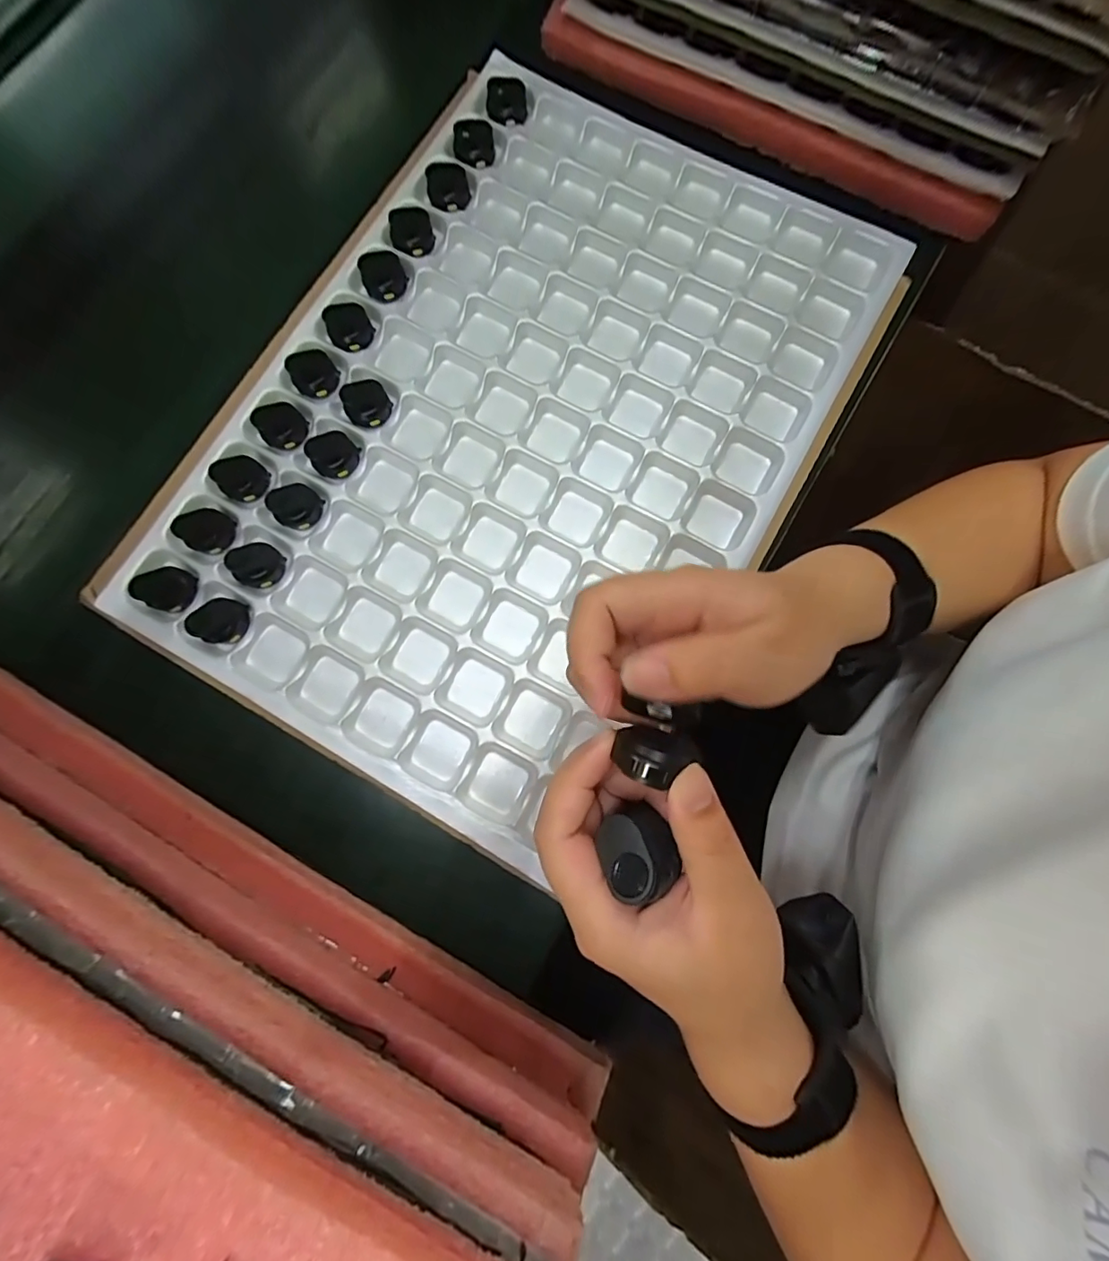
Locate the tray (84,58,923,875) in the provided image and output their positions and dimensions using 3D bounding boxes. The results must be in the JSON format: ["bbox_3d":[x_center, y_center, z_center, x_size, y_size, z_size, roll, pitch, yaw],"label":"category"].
[{"bbox_3d":[-0.022,-0.144,0.358,0.349,0.033,0.500,29,82,8],"label":"tray"}]

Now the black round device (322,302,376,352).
[{"bbox_3d":[-0.146,-0.217,0.365,0.030,0.020,0.026,-27,79,-2],"label":"black round device"}]

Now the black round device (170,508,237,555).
[{"bbox_3d":[-0.232,-0.067,0.340,0.029,0.018,0.030,-1,79,3],"label":"black round device"}]

